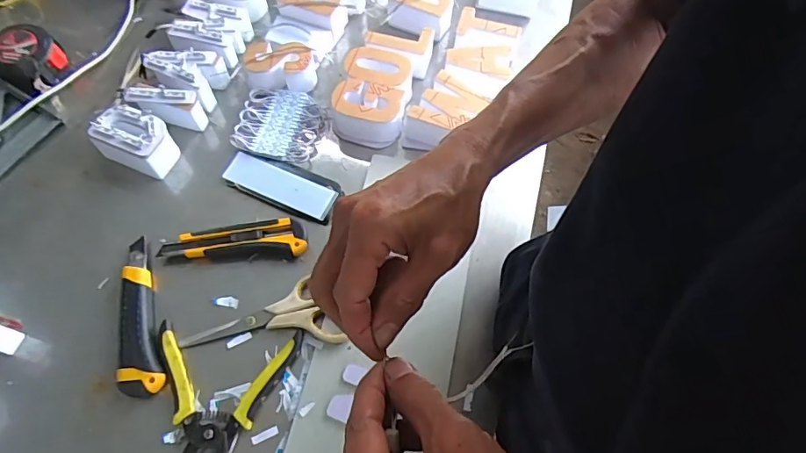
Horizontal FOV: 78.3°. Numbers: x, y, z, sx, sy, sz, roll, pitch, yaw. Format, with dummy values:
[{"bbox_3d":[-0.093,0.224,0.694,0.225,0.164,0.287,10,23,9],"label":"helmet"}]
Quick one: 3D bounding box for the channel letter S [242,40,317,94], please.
[{"bbox_3d":[-0.158,-0.209,0.640,0.088,0.040,0.069,-3,63,-4],"label":"channel letter S"}]

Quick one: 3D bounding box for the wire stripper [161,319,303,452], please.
[{"bbox_3d":[-0.174,0.169,0.472,0.136,0.013,0.145,2,63,-1],"label":"wire stripper"}]

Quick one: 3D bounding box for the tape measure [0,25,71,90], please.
[{"bbox_3d":[-0.486,-0.219,0.640,0.083,0.037,0.082,17,64,6],"label":"tape measure"}]

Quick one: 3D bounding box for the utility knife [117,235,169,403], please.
[{"bbox_3d":[-0.272,0.090,0.505,0.038,0.018,0.166,-15,65,-9],"label":"utility knife"}]

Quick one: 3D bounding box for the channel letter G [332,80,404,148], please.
[{"bbox_3d":[-0.044,-0.139,0.612,0.082,0.045,0.061,10,63,3],"label":"channel letter G"}]

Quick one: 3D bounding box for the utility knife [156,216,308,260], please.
[{"bbox_3d":[-0.185,0.014,0.546,0.153,0.019,0.041,-1,63,-3],"label":"utility knife"}]

